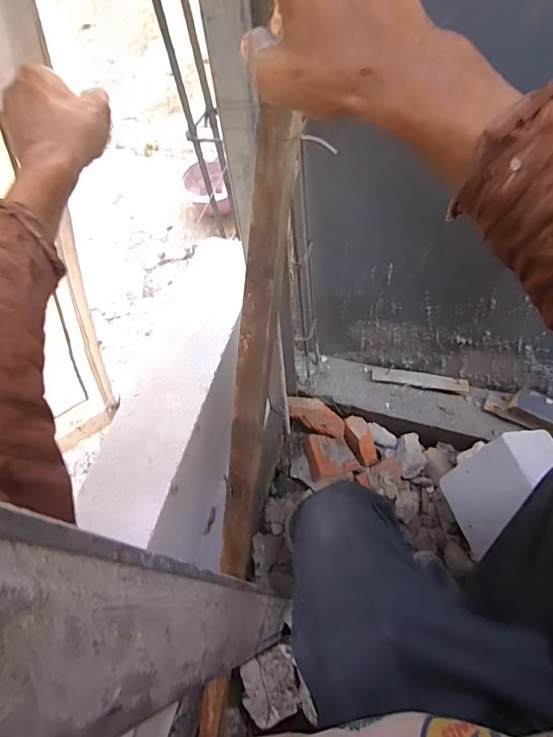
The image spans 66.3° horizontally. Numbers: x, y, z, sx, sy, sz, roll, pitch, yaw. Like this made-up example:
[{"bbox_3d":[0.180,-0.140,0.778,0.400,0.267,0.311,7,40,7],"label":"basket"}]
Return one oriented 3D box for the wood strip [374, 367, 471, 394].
[{"bbox_3d":[0.331,0.026,0.974,0.214,0.014,0.032,8,82,7],"label":"wood strip"}]

